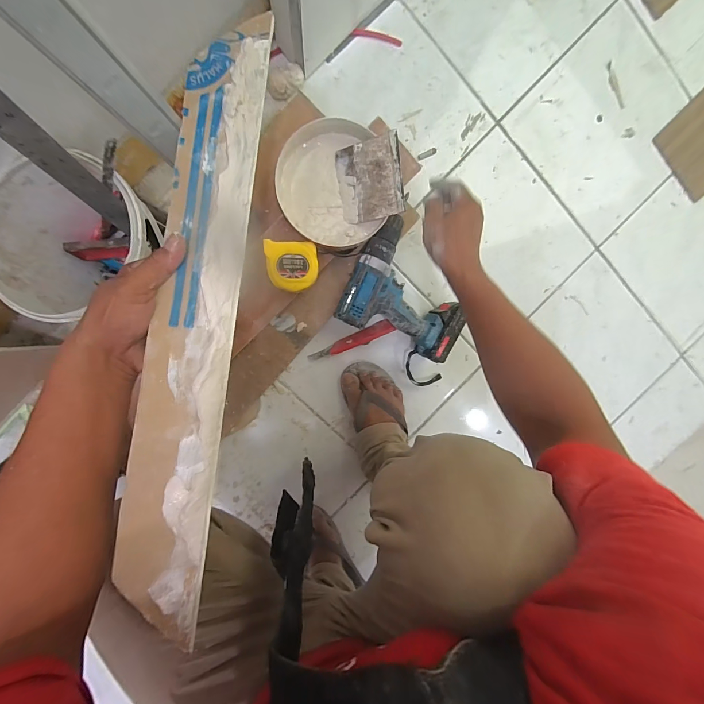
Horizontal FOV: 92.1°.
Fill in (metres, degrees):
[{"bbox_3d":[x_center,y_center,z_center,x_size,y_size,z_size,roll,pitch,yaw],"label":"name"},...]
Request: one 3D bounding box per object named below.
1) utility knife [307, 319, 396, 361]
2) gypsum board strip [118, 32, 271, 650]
[{"bbox_3d":[-0.002,-0.017,0.620,0.161,0.027,0.026,-24,100,-1],"label":"utility knife"},{"bbox_3d":[-0.142,-0.038,0.304,0.070,0.011,0.536,6,85,-6],"label":"gypsum board strip"}]

